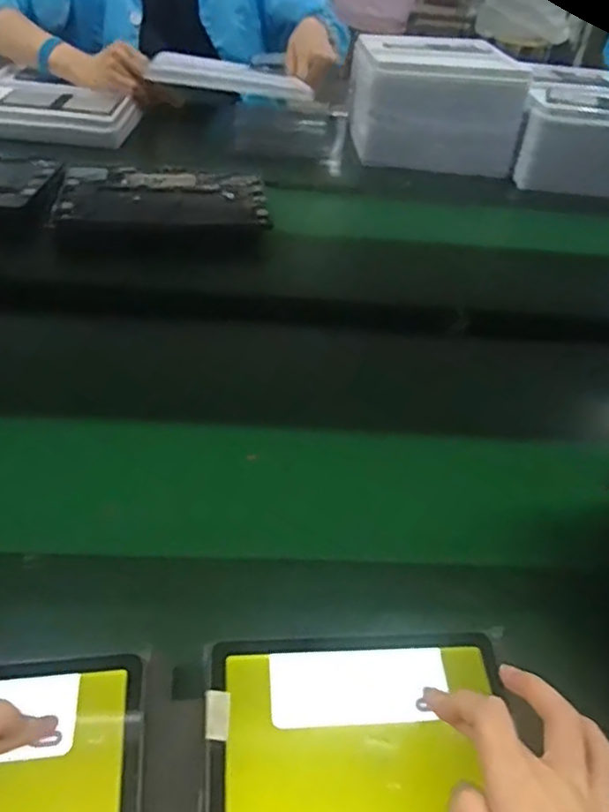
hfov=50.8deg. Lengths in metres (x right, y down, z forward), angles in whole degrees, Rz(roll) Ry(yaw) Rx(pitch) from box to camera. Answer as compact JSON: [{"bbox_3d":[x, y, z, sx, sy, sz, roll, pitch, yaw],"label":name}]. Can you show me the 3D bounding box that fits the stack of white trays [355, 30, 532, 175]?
[{"bbox_3d":[0.207,-0.511,1.048,0.259,0.147,0.261,7,42,0],"label":"stack of white trays"}]

